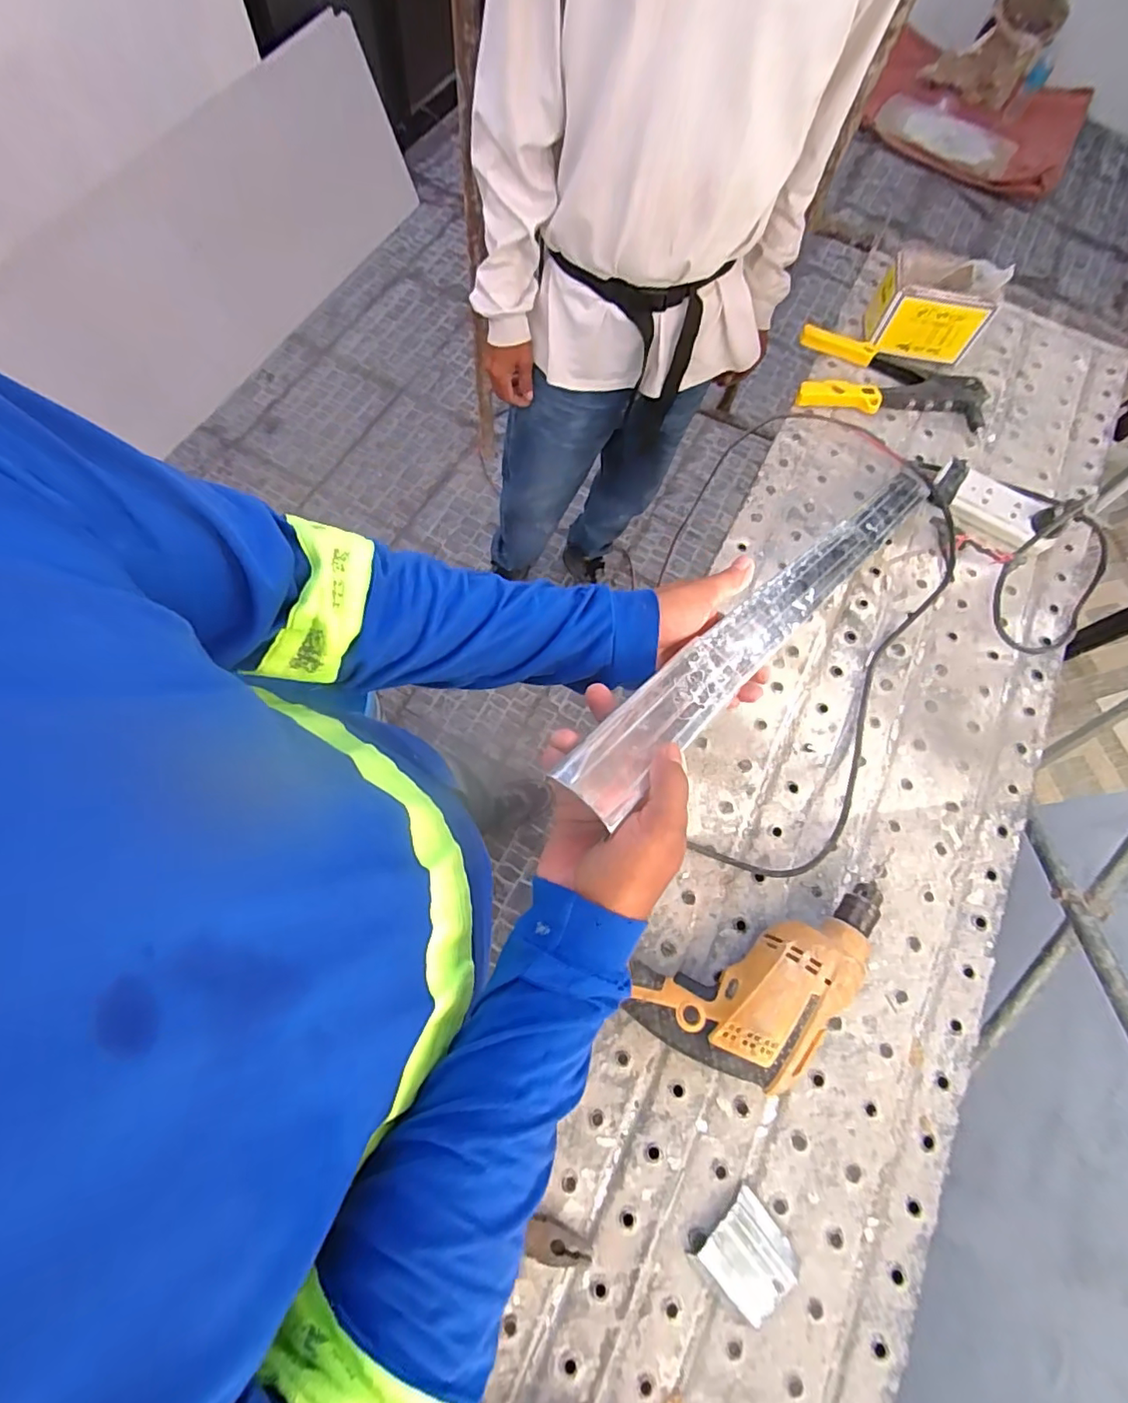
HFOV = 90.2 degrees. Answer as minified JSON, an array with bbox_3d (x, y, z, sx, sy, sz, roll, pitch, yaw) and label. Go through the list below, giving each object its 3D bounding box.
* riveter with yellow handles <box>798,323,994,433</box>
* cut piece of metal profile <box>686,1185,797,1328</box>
[{"bbox_3d":[0.446,-0.446,0.772,0.248,0.032,0.140,8,70,0],"label":"riveter with yellow handles"},{"bbox_3d":[0.145,0.437,0.442,0.062,0.027,0.057,-38,76,-15],"label":"cut piece of metal profile"}]

